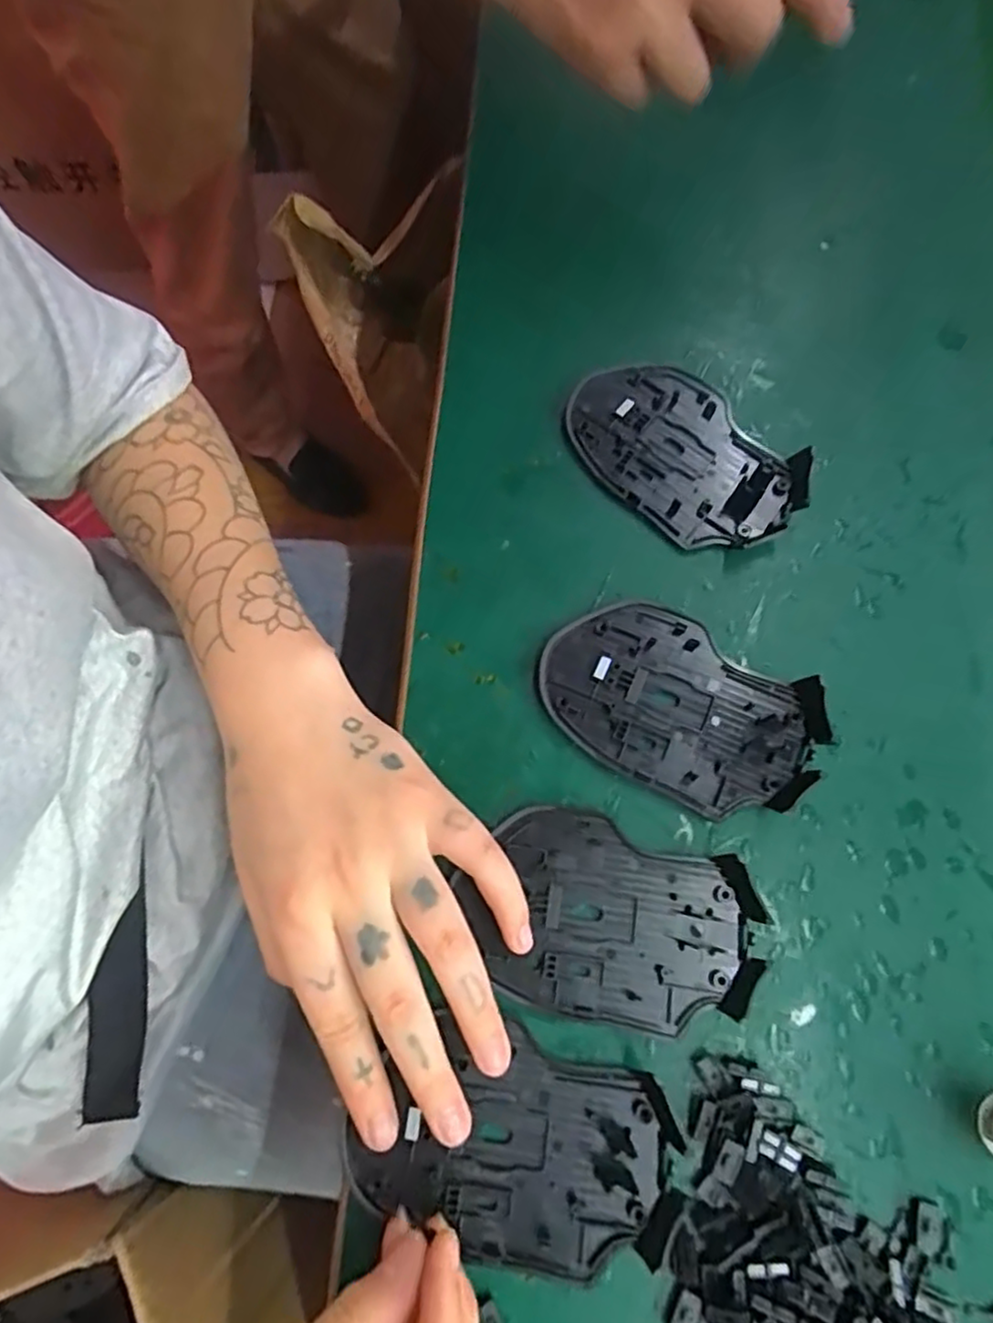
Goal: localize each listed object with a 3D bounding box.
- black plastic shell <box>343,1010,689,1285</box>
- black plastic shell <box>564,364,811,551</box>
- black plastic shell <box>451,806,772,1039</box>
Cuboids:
[{"bbox_3d":[0.008,0.170,0.236,0.107,0.010,0.069,18,74,4],"label":"black plastic shell"},{"bbox_3d":[0.086,-0.099,0.316,0.070,0.012,0.113,-42,78,-12],"label":"black plastic shell"},{"bbox_3d":[0.043,0.100,0.257,0.106,0.012,0.071,18,74,4],"label":"black plastic shell"}]

